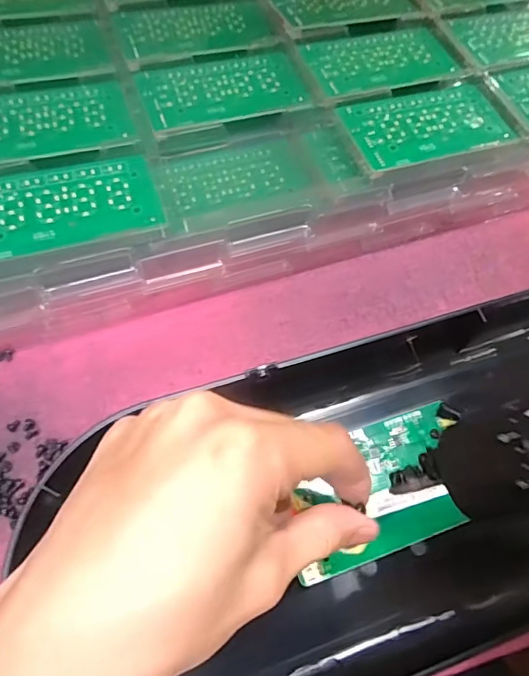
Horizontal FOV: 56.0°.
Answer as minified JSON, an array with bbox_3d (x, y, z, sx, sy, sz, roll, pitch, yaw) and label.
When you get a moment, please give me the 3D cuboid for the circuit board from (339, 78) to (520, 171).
[{"bbox_3d":[0.105,-0.140,0.322,0.106,0.005,0.062,-18,66,-12],"label":"circuit board"}]

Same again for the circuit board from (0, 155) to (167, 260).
[{"bbox_3d":[-0.114,-0.074,0.276,0.106,0.004,0.059,-15,64,-14],"label":"circuit board"}]

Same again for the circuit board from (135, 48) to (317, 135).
[{"bbox_3d":[-0.027,-0.166,0.327,0.106,0.004,0.058,-15,66,-11],"label":"circuit board"}]

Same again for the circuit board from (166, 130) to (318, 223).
[{"bbox_3d":[-0.017,-0.103,0.312,0.086,0.004,0.050,-16,69,-14],"label":"circuit board"}]

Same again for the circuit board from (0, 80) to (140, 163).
[{"bbox_3d":[-0.136,-0.133,0.302,0.105,0.004,0.058,-16,66,-11],"label":"circuit board"}]

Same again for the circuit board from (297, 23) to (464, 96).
[{"bbox_3d":[0.082,-0.199,0.352,0.105,0.004,0.057,-17,66,-11],"label":"circuit board"}]

